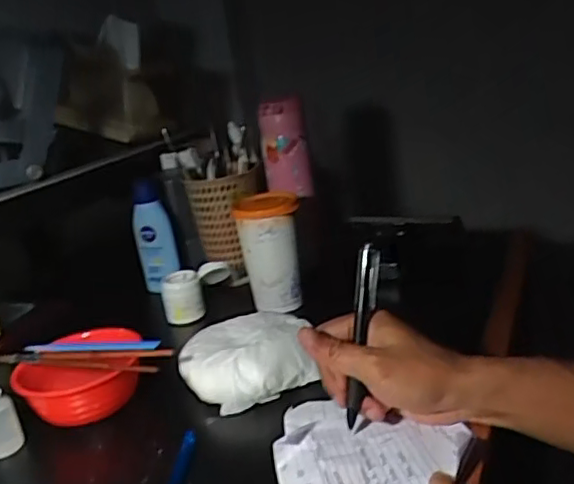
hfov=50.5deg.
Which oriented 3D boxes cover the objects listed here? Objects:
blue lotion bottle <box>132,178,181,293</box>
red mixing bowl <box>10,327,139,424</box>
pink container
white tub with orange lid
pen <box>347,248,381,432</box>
[{"bbox_3d":[-0.173,-0.006,0.792,0.045,0.140,0.046,-14,19,-18],"label":"blue lotion bottle"},{"bbox_3d":[-0.184,0.120,0.544,0.104,0.046,0.093,-11,19,-10],"label":"red mixing bowl"},{"bbox_3d":[-0.003,-0.115,0.759,0.058,0.122,0.052,-8,18,1],"label":"pink container"},{"bbox_3d":[-0.016,0.011,0.677,0.068,0.118,0.060,-6,19,5],"label":"white tub with orange lid"},{"bbox_3d":[0.055,0.069,0.455,0.014,0.133,0.015,5,-4,33],"label":"pen"}]

